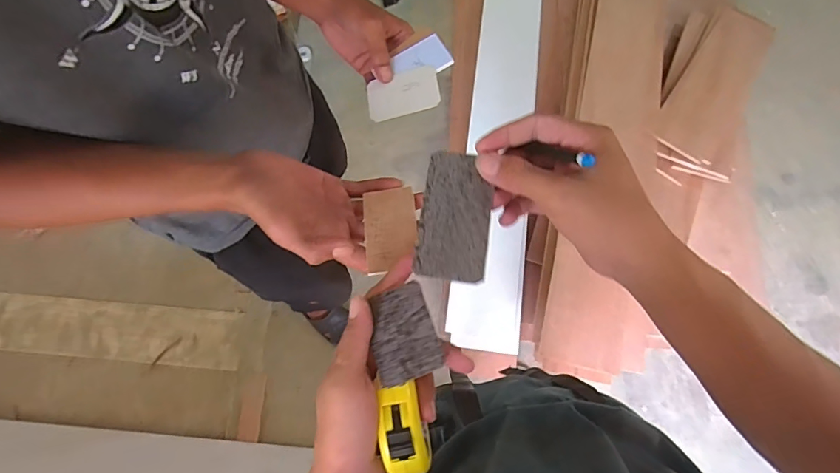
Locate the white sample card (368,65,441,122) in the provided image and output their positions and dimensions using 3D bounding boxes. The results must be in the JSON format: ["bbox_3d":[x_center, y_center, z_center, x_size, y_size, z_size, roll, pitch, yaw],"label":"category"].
[{"bbox_3d":[-0.018,-0.153,0.472,0.076,0.006,0.052,-13,71,8],"label":"white sample card"}]

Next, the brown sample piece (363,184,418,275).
[{"bbox_3d":[-0.024,-0.007,0.374,0.043,0.004,0.078,-10,57,1],"label":"brown sample piece"}]

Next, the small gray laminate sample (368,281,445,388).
[{"bbox_3d":[-0.011,0.069,0.316,0.044,0.004,0.062,-19,68,2],"label":"small gray laminate sample"}]

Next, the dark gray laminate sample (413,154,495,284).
[{"bbox_3d":[0.024,-0.015,0.312,0.048,0.004,0.095,3,70,1],"label":"dark gray laminate sample"}]

